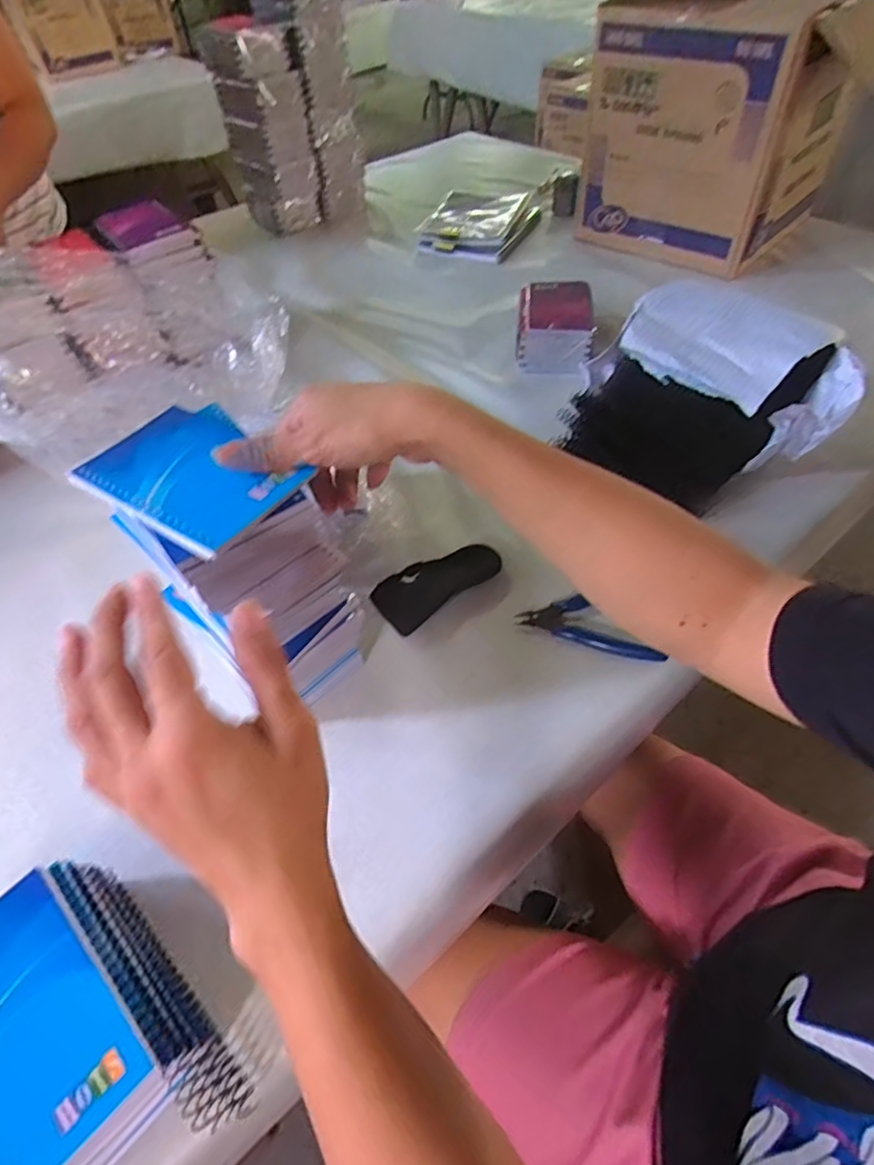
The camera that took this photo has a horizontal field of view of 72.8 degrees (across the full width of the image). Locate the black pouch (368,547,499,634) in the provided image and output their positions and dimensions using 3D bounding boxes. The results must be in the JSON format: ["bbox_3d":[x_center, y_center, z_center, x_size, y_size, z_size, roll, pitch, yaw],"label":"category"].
[{"bbox_3d":[-0.002,-0.003,0.544,0.113,0.028,0.057,-32,56,-20],"label":"black pouch"}]

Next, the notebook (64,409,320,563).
[{"bbox_3d":[-0.147,-0.065,0.349,0.133,0.009,0.083,28,58,24],"label":"notebook"}]

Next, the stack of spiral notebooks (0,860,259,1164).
[{"bbox_3d":[-0.204,0.238,0.324,0.108,0.083,0.185,-39,59,-24],"label":"stack of spiral notebooks"}]

